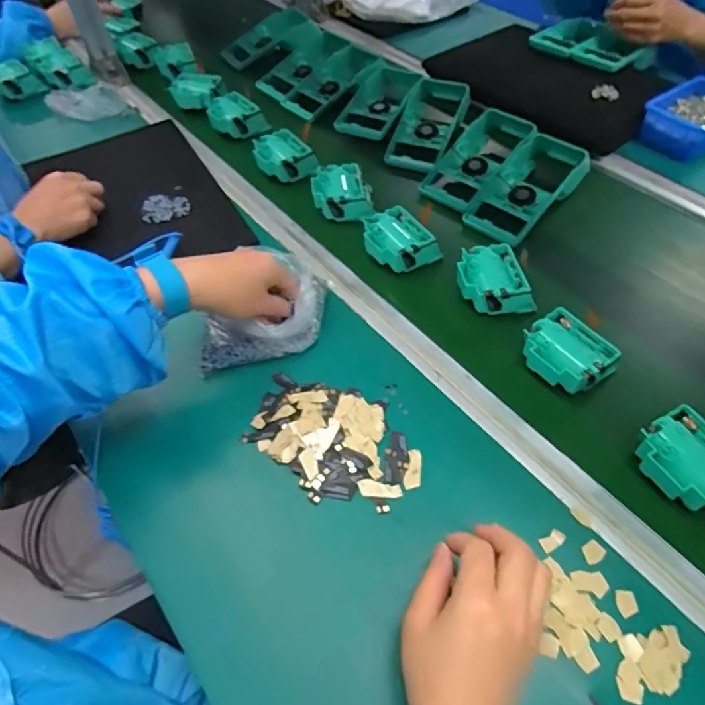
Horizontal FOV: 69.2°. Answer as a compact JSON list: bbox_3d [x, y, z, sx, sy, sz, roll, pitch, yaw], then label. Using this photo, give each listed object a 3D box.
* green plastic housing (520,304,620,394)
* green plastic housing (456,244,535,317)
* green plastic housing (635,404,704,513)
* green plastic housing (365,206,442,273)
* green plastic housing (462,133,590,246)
[{"bbox_3d":[0.208,0.004,0.500,0.068,0.041,0.077,-31,57,-18],"label":"green plastic housing"},{"bbox_3d":[0.153,-0.077,0.565,0.074,0.037,0.084,-14,53,-7],"label":"green plastic housing"},{"bbox_3d":[0.277,0.092,0.428,0.069,0.038,0.076,-25,55,-14],"label":"green plastic housing"},{"bbox_3d":[0.054,-0.132,0.610,0.075,0.037,0.079,-28,56,-17],"label":"green plastic housing"},{"bbox_3d":[0.230,-0.219,0.666,0.091,0.038,0.182,37,63,27],"label":"green plastic housing"}]

